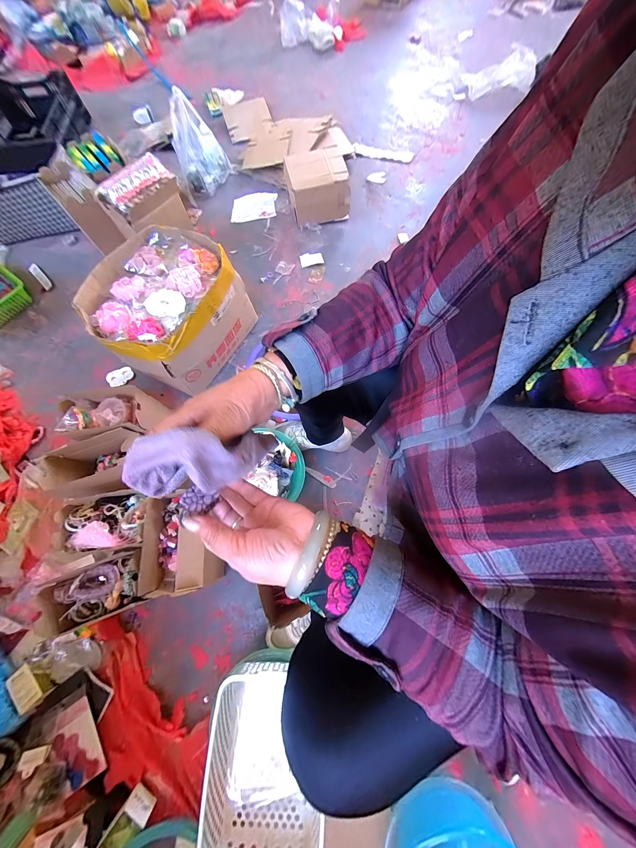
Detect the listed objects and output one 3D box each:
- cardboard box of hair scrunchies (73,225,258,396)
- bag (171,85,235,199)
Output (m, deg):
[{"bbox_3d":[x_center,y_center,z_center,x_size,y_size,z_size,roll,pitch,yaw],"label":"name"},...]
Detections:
[{"bbox_3d":[-0.434,-0.325,0.824,0.351,0.259,0.386,28,73,12],"label":"cardboard box of hair scrunchies"},{"bbox_3d":[-0.511,-1.193,1.161,0.213,0.245,0.190,-10,69,-1],"label":"bag"}]

